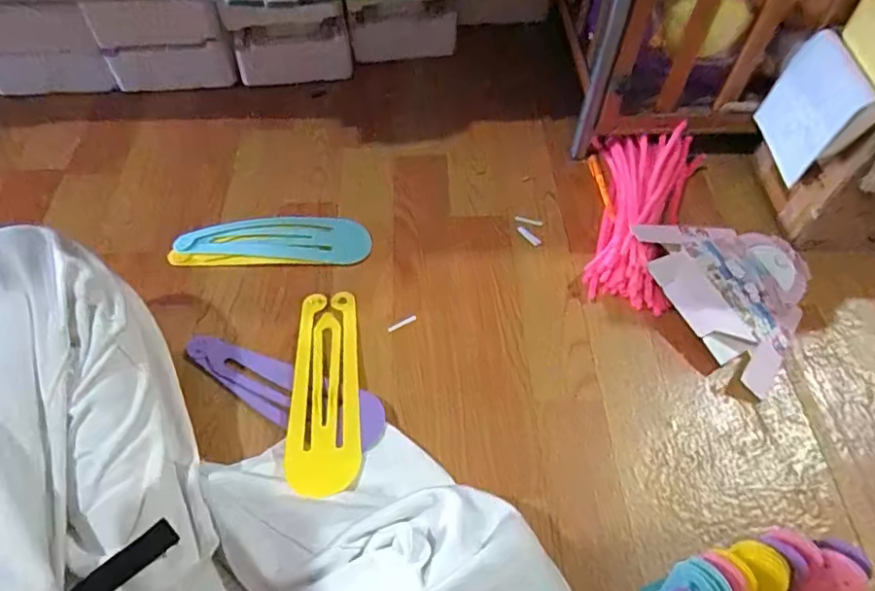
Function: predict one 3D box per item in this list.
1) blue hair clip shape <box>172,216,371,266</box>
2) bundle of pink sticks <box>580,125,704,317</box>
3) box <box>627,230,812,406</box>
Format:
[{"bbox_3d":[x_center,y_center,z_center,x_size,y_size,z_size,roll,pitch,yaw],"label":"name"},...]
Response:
[{"bbox_3d":[-0.224,-0.079,0.774,0.254,0.031,0.068,1,56,1],"label":"blue hair clip shape"},{"bbox_3d":[0.289,-0.113,0.785,0.140,0.051,0.291,11,57,7],"label":"bundle of pink sticks"},{"bbox_3d":[0.397,-0.020,0.726,0.203,0.046,0.227,-25,60,-16],"label":"box"}]

